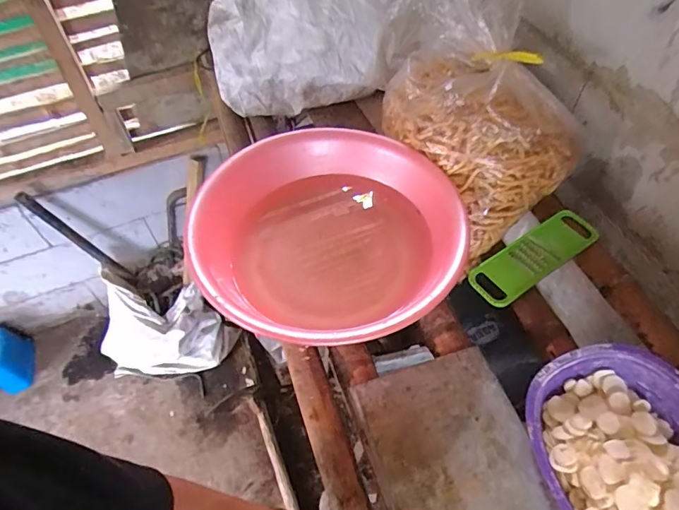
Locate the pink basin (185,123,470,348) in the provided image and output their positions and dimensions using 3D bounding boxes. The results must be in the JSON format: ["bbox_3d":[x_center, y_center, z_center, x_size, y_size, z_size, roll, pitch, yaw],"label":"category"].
[{"bbox_3d":[-0.016,-0.020,0.744,0.396,0.156,0.403,-1,53,1],"label":"pink basin"}]

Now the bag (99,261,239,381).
[{"bbox_3d":[-0.592,0.243,1.550,0.435,0.312,0.206,-5,53,-2],"label":"bag"}]

